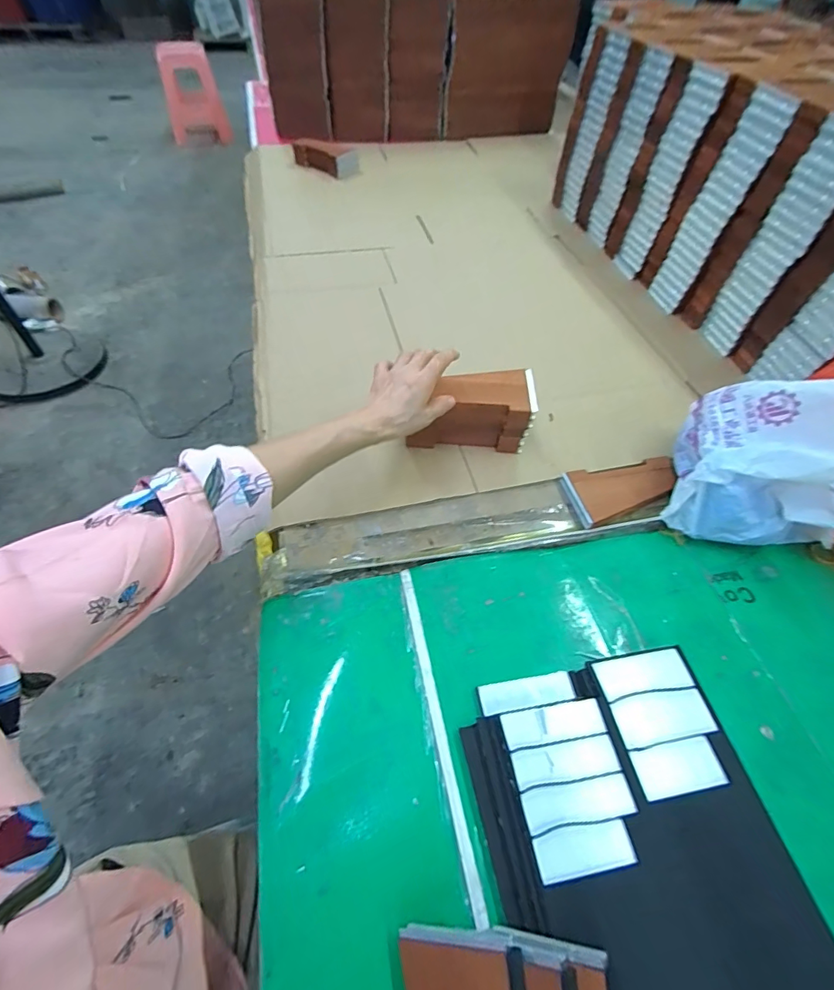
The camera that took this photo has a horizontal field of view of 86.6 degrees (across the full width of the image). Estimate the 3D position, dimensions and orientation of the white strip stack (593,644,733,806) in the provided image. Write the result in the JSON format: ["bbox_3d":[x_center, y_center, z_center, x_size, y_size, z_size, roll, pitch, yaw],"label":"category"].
[{"bbox_3d":[0.216,0.200,0.395,0.085,0.018,0.108,-7,53,-8],"label":"white strip stack"}]

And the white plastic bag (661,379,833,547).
[{"bbox_3d":[0.390,-0.026,0.485,0.178,0.159,0.131,18,54,11],"label":"white plastic bag"}]

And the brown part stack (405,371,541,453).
[{"bbox_3d":[0.068,-0.110,0.581,0.150,0.080,0.075,4,53,0],"label":"brown part stack"}]

